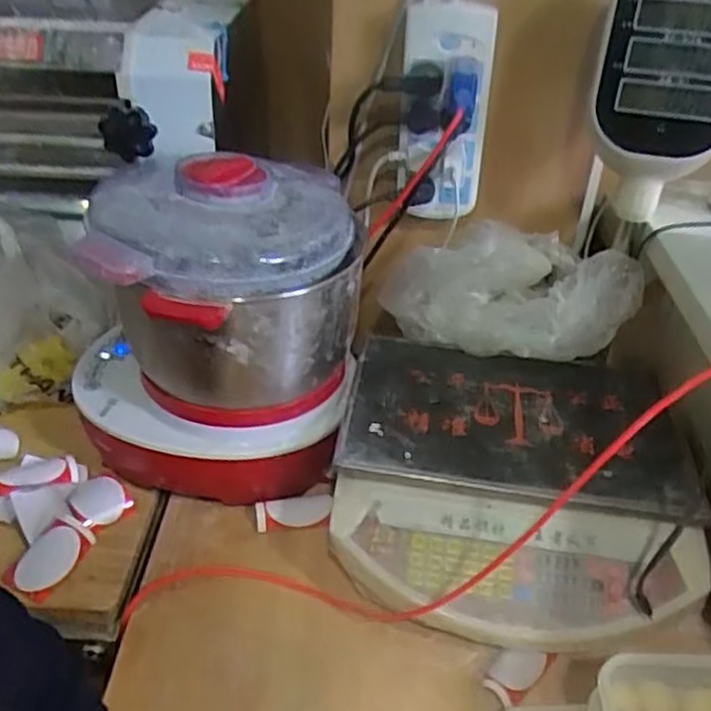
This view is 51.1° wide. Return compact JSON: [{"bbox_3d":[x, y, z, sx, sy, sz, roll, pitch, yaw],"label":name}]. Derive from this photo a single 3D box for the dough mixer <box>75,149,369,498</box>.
[{"bbox_3d":[-0.138,-0.034,0.744,0.266,0.297,0.237,-19,41,-27],"label":"dough mixer"}]

